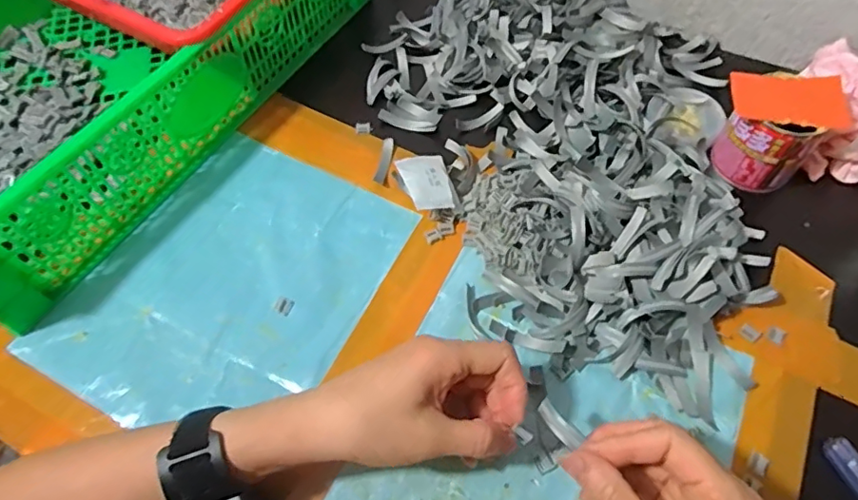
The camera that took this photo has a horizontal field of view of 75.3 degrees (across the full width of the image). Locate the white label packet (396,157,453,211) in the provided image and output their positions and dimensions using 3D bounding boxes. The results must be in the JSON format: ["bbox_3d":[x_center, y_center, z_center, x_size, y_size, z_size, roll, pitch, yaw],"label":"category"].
[{"bbox_3d":[-0.001,-0.057,0.458,0.038,0.009,0.062,-11,50,-13],"label":"white label packet"}]

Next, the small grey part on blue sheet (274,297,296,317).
[{"bbox_3d":[-0.109,0.042,0.420,0.013,0.004,0.013,20,61,14],"label":"small grey part on blue sheet"}]

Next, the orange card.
[{"bbox_3d":[0.278,-0.114,0.422,0.090,0.008,0.051,7,60,4],"label":"orange card"}]

